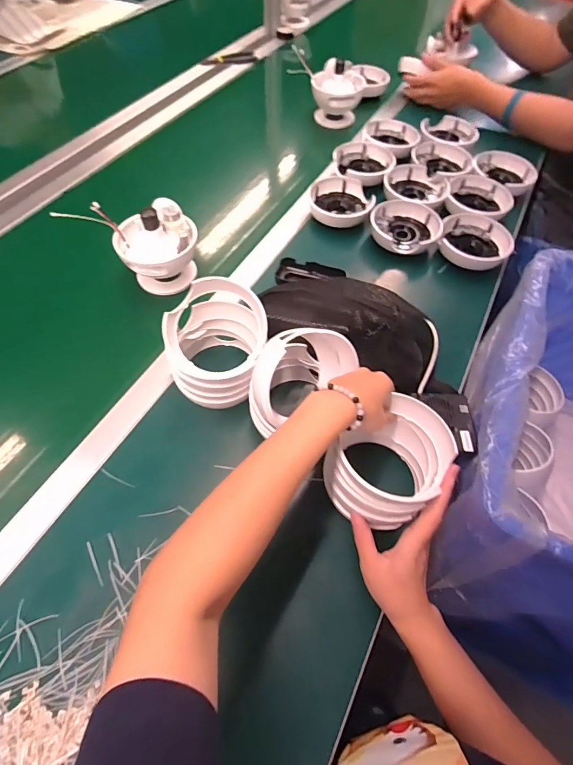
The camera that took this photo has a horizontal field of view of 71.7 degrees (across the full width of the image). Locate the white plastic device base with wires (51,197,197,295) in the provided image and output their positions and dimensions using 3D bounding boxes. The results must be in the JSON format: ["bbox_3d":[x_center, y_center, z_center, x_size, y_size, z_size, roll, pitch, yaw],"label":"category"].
[{"bbox_3d":[-0.214,-0.209,0.604,0.144,0.124,0.110,24,60,12],"label":"white plastic device base with wires"}]

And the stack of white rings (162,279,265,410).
[{"bbox_3d":[-0.085,-0.045,0.484,0.118,0.111,0.116,35,63,19],"label":"stack of white rings"}]

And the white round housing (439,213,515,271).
[{"bbox_3d":[0.320,-0.241,0.677,0.114,0.039,0.114,1,57,-2],"label":"white round housing"}]

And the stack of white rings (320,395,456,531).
[{"bbox_3d":[0.103,0.089,0.427,0.108,0.093,0.123,34,62,18],"label":"stack of white rings"}]

